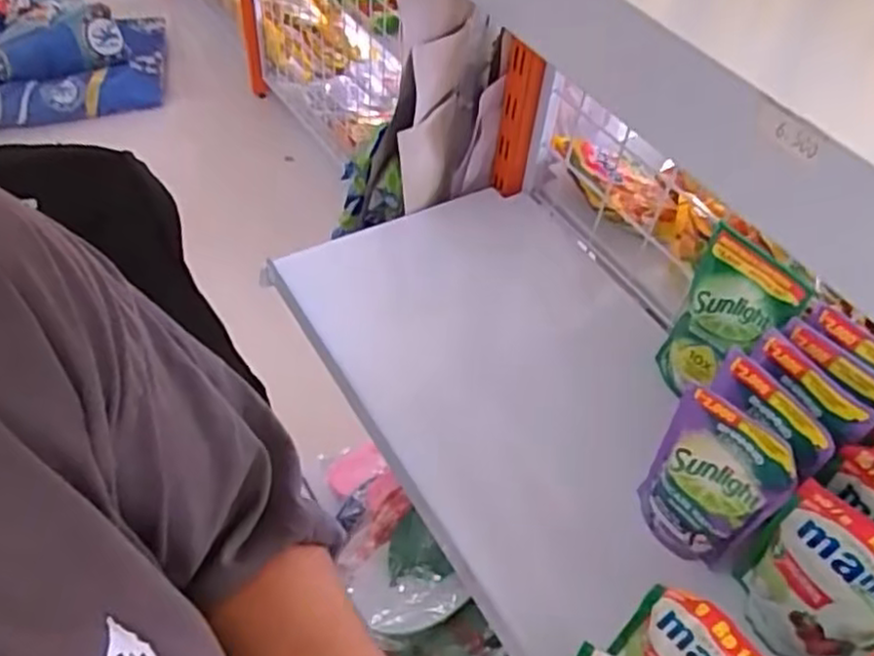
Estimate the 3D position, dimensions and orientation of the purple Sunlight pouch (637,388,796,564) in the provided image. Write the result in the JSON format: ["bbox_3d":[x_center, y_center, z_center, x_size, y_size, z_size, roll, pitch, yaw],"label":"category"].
[{"bbox_3d":[0.182,0.107,0.497,0.081,0.129,0.027,35,55,22],"label":"purple Sunlight pouch"}]

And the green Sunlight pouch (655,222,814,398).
[{"bbox_3d":[0.223,0.001,0.582,0.024,0.156,0.080,-22,55,-22],"label":"green Sunlight pouch"}]

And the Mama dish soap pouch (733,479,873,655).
[{"bbox_3d":[0.238,0.164,0.453,0.034,0.127,0.096,-31,59,-27],"label":"Mama dish soap pouch"}]

